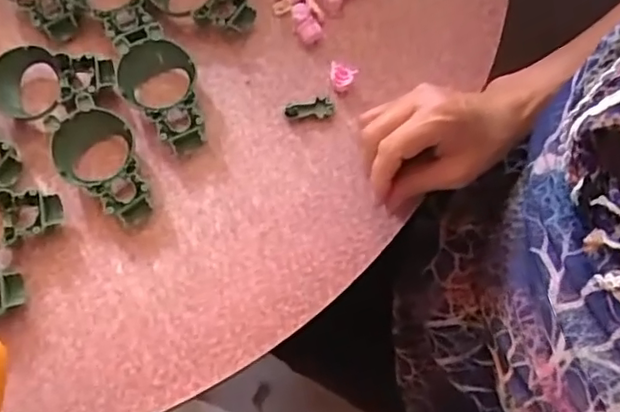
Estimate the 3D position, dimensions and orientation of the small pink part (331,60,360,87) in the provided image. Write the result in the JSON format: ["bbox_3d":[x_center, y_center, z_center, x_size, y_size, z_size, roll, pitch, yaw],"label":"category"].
[{"bbox_3d":[0.027,-0.104,0.482,0.021,0.012,0.020,-2,75,0],"label":"small pink part"}]

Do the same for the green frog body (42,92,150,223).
[{"bbox_3d":[-0.153,-0.034,0.454,0.104,0.023,0.056,42,80,10],"label":"green frog body"}]

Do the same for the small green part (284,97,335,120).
[{"bbox_3d":[-0.001,-0.077,0.473,0.038,0.011,0.018,-7,75,-1],"label":"small green part"}]

